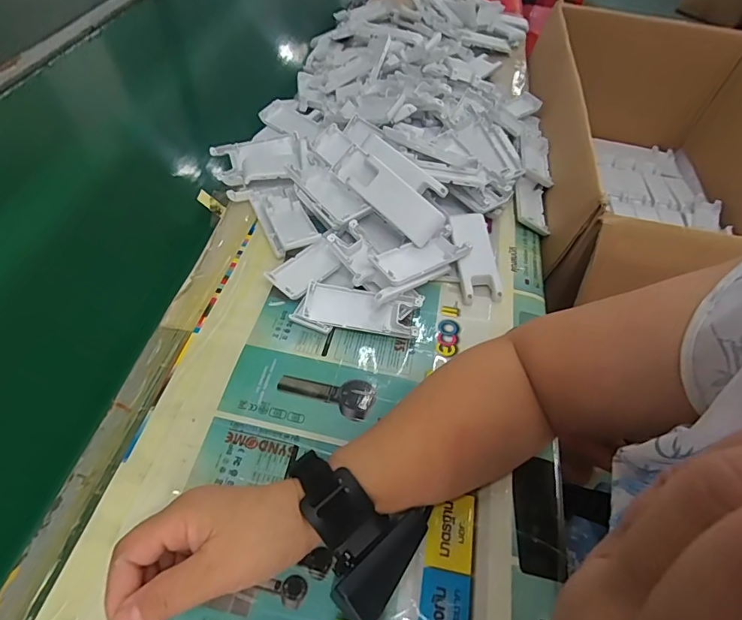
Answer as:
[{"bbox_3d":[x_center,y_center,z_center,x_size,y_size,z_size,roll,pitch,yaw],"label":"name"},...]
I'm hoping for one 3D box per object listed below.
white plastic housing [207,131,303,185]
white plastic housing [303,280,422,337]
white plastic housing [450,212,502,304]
[{"bbox_3d":[-0.134,-0.179,0.519,0.100,0.017,0.077,-4,53,-8],"label":"white plastic housing"},{"bbox_3d":[-0.008,0.000,0.410,0.104,0.024,0.038,8,53,1],"label":"white plastic housing"},{"bbox_3d":[0.104,-0.057,0.447,0.039,0.015,0.100,-1,68,-6],"label":"white plastic housing"}]

